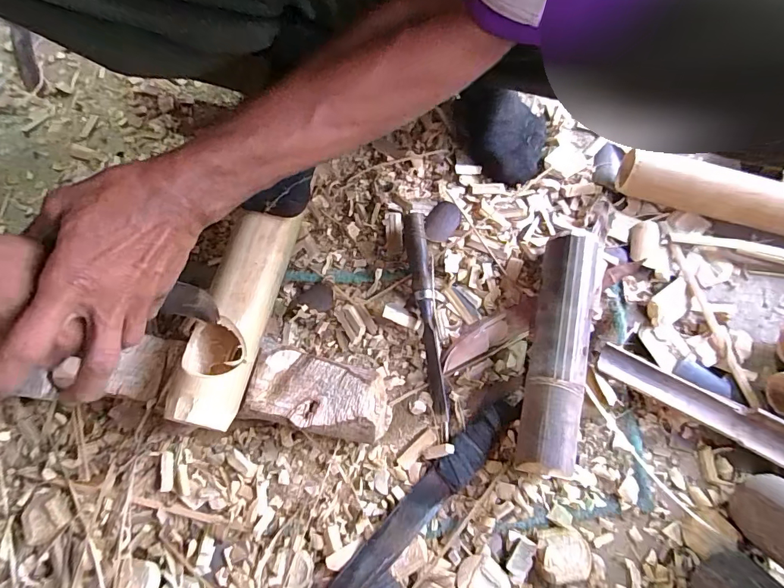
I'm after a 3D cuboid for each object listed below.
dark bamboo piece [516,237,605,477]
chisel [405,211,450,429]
[{"bbox_3d":[0.179,0.061,0.473,0.055,0.060,0.256,15,71,5],"label":"dark bamboo piece"},{"bbox_3d":[0.039,0.020,0.505,0.023,0.024,0.242,-5,70,-3],"label":"chisel"}]

